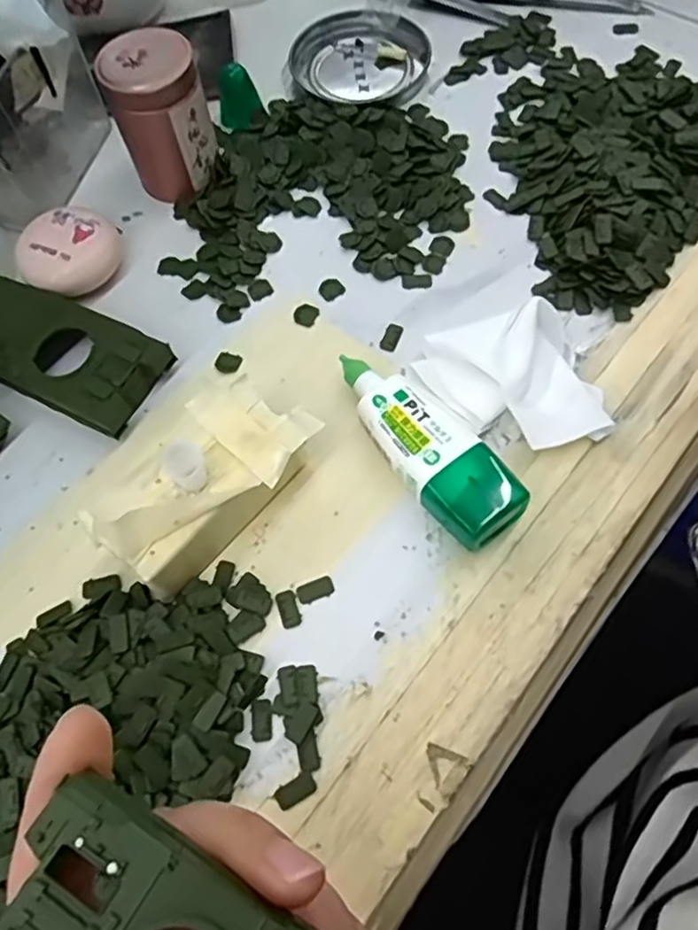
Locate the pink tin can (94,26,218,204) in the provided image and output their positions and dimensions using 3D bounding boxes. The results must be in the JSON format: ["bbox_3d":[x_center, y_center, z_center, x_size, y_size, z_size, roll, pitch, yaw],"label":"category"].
[{"bbox_3d":[-0.092,-0.171,0.323,0.043,0.060,0.039,-19,66,-6],"label":"pink tin can"}]

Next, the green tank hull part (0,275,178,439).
[{"bbox_3d":[-0.134,-0.053,0.299,0.103,0.020,0.045,26,69,14],"label":"green tank hull part"}]

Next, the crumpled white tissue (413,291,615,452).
[{"bbox_3d":[0.072,-0.038,0.277,0.057,0.023,0.077,-37,69,-14],"label":"crumpled white tissue"}]

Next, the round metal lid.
[{"bbox_3d":[0.006,-0.242,0.389,0.076,0.015,0.076,-1,65,2],"label":"round metal lid"}]

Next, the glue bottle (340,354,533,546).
[{"bbox_3d":[0.028,-0.008,0.266,0.033,0.027,0.096,-35,68,-13],"label":"glue bottle"}]

